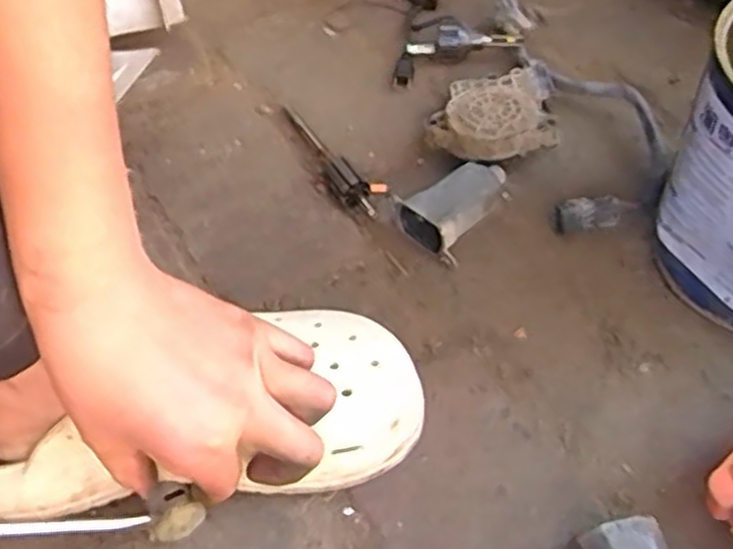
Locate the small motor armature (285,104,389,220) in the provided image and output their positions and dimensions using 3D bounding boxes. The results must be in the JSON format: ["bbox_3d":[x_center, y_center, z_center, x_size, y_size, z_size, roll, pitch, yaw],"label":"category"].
[{"bbox_3d":[-0.026,-0.094,0.568,0.032,0.016,0.135,-25,54,-16],"label":"small motor armature"}]

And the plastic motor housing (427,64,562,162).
[{"bbox_3d":[0.088,-0.110,0.558,0.085,0.035,0.084,-9,51,-5],"label":"plastic motor housing"}]

